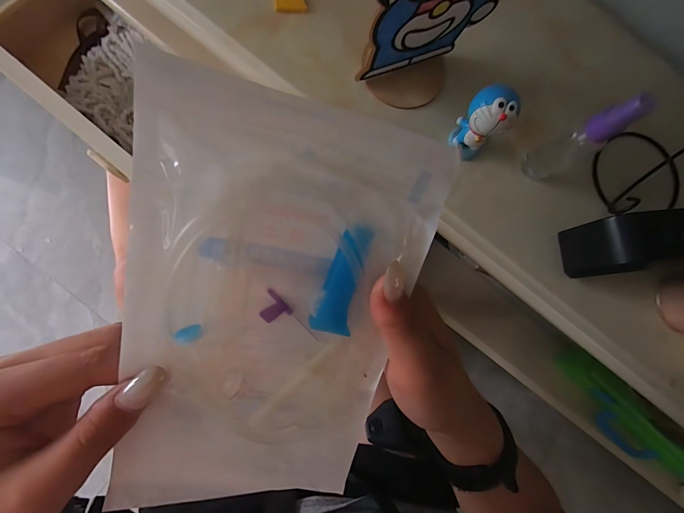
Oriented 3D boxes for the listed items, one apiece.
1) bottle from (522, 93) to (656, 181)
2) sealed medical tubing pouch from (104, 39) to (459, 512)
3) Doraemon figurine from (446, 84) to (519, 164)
[{"bbox_3d":[0.214,-0.107,0.279,0.039,0.112,0.031,-32,87,-11],"label":"bottle"},{"bbox_3d":[-0.031,0.033,0.141,0.114,0.014,0.189,10,105,-16],"label":"sealed medical tubing pouch"},{"bbox_3d":[0.129,-0.123,0.289,0.039,0.075,0.034,43,79,0],"label":"Doraemon figurine"}]

